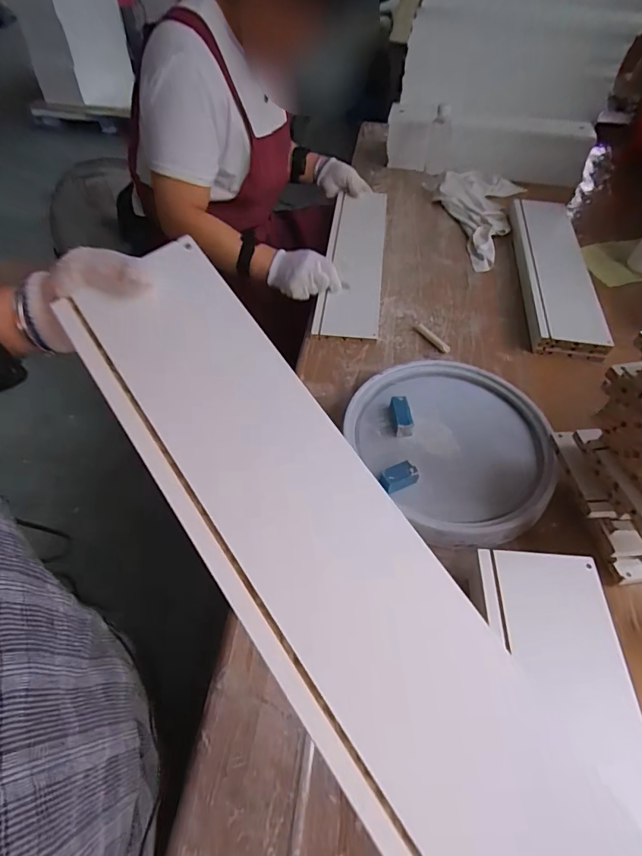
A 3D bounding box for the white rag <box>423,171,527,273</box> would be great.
[{"bbox_3d":[0.347,-0.530,1.047,0.238,0.046,0.428,17,54,11],"label":"white rag"}]

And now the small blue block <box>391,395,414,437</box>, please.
[{"bbox_3d":[0.116,-0.017,0.631,0.024,0.022,0.057,-7,68,-6],"label":"small blue block"}]

